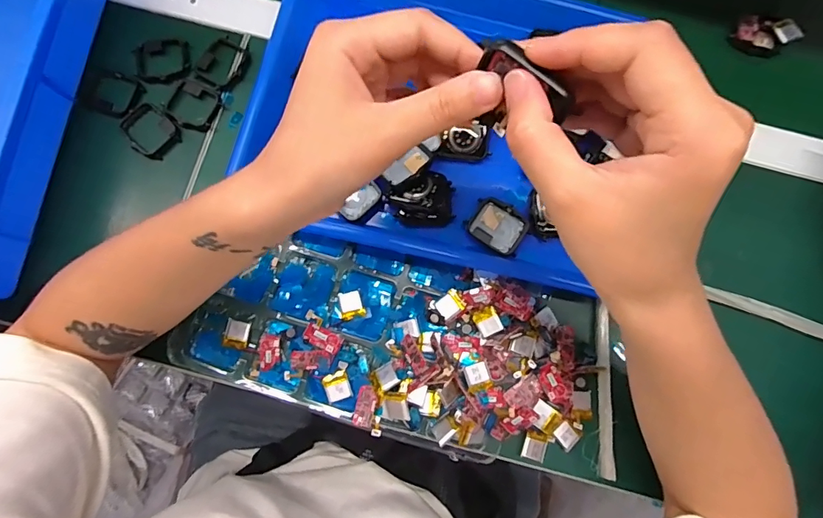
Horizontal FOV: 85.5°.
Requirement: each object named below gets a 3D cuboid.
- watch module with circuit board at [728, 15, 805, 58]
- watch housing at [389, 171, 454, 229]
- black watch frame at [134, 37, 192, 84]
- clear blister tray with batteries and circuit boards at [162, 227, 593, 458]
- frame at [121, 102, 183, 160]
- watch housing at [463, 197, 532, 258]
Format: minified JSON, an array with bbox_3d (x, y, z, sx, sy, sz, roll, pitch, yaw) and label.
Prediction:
[{"bbox_3d":[0.324,-0.204,0.408,0.054,0.015,0.033,15,78,2],"label":"watch module with circuit board"},{"bbox_3d":[0.010,-0.046,0.346,0.046,0.018,0.038,-3,78,-2],"label":"watch housing"},{"bbox_3d":[-0.222,-0.174,0.394,0.049,0.012,0.040,-3,78,-2],"label":"black watch frame"},{"bbox_3d":[-0.015,0.064,0.347,0.310,0.028,0.132,13,80,3],"label":"clear blister tray with batteries and circuit boards"},{"bbox_3d":[-0.227,-0.111,0.385,0.050,0.014,0.038,37,80,6],"label":"frame"},{"bbox_3d":[0.068,-0.026,0.353,0.044,0.006,0.036,33,79,5],"label":"watch housing"}]

